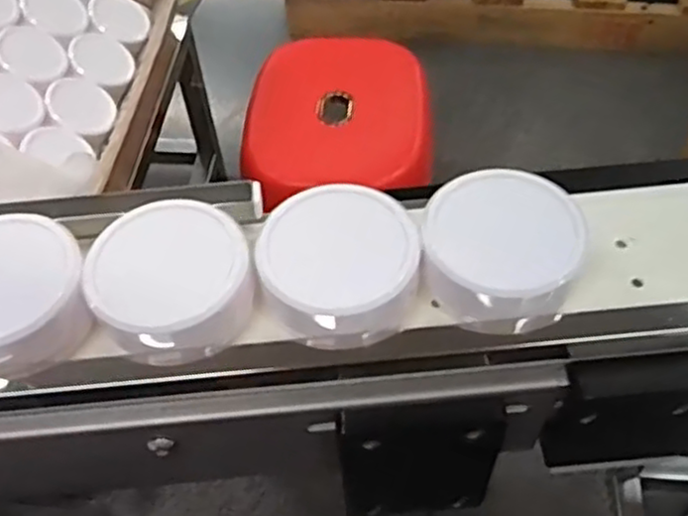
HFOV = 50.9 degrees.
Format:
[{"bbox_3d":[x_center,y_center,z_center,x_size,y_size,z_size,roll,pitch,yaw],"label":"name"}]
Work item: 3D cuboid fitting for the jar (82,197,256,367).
[{"bbox_3d":[-0.083,0.011,0.349,0.068,0.036,0.072,-1,53,2],"label":"jar"}]

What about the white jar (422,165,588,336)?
[{"bbox_3d":[0.076,-0.004,0.352,0.071,0.042,0.073,-1,53,2],"label":"white jar"}]

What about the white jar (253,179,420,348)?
[{"bbox_3d":[-0.004,0.004,0.347,0.074,0.035,0.073,-1,53,2],"label":"white jar"}]

